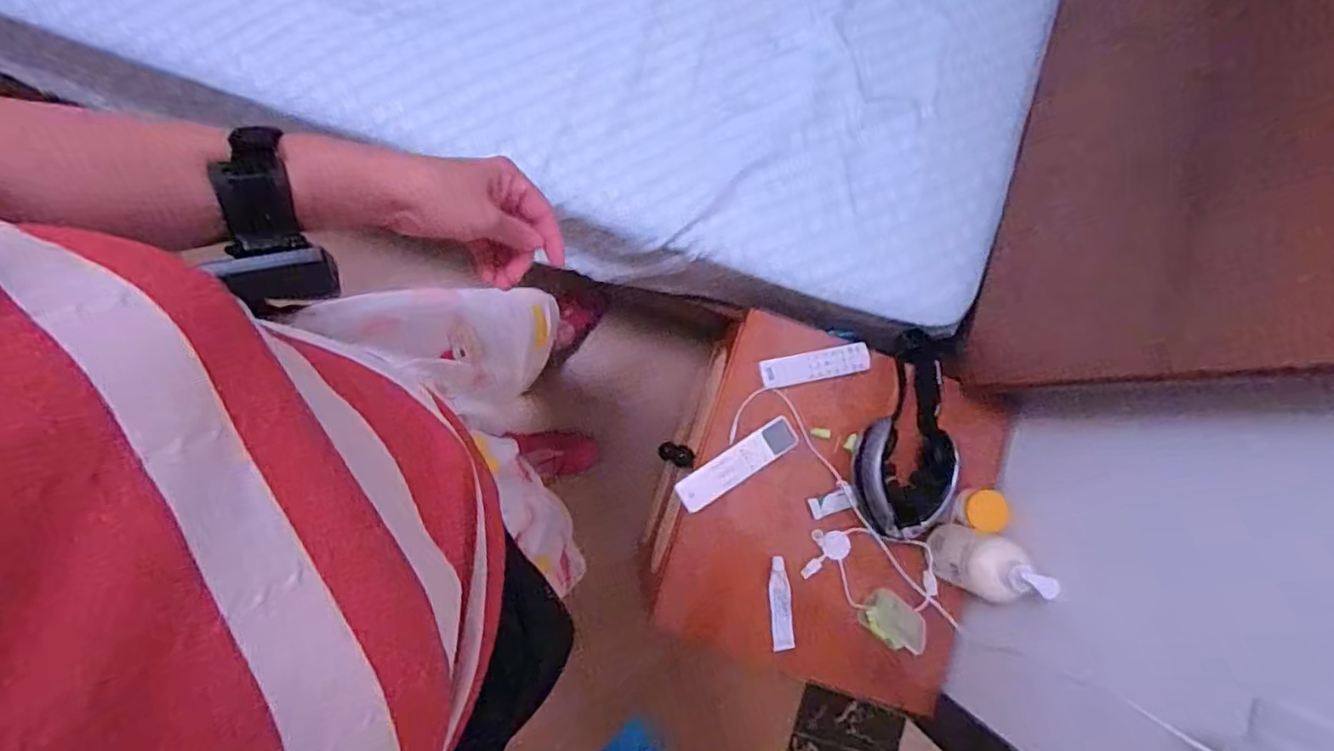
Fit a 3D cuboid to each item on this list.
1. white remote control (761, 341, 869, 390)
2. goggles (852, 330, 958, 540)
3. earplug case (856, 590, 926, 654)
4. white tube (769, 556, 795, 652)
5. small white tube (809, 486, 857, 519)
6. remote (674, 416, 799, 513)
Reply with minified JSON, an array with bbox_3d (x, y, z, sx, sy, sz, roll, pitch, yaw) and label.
[{"bbox_3d":[0.208,-0.014,0.857,0.153,0.015,0.042,-11,85,-6],"label":"white remote control"},{"bbox_3d":[0.336,0.080,0.838,0.121,0.086,0.286,26,83,-2],"label":"goggles"},{"bbox_3d":[0.303,0.327,0.817,0.086,0.021,0.060,40,82,0],"label":"earplug case"},{"bbox_3d":[0.153,0.308,0.831,0.029,0.015,0.120,-4,85,-5],"label":"white tube"},{"bbox_3d":[0.227,0.174,0.841,0.060,0.010,0.030,-19,86,-6],"label":"small white tube"},{"bbox_3d":[0.095,0.119,0.831,0.178,0.012,0.046,-32,88,-7],"label":"remote"}]

